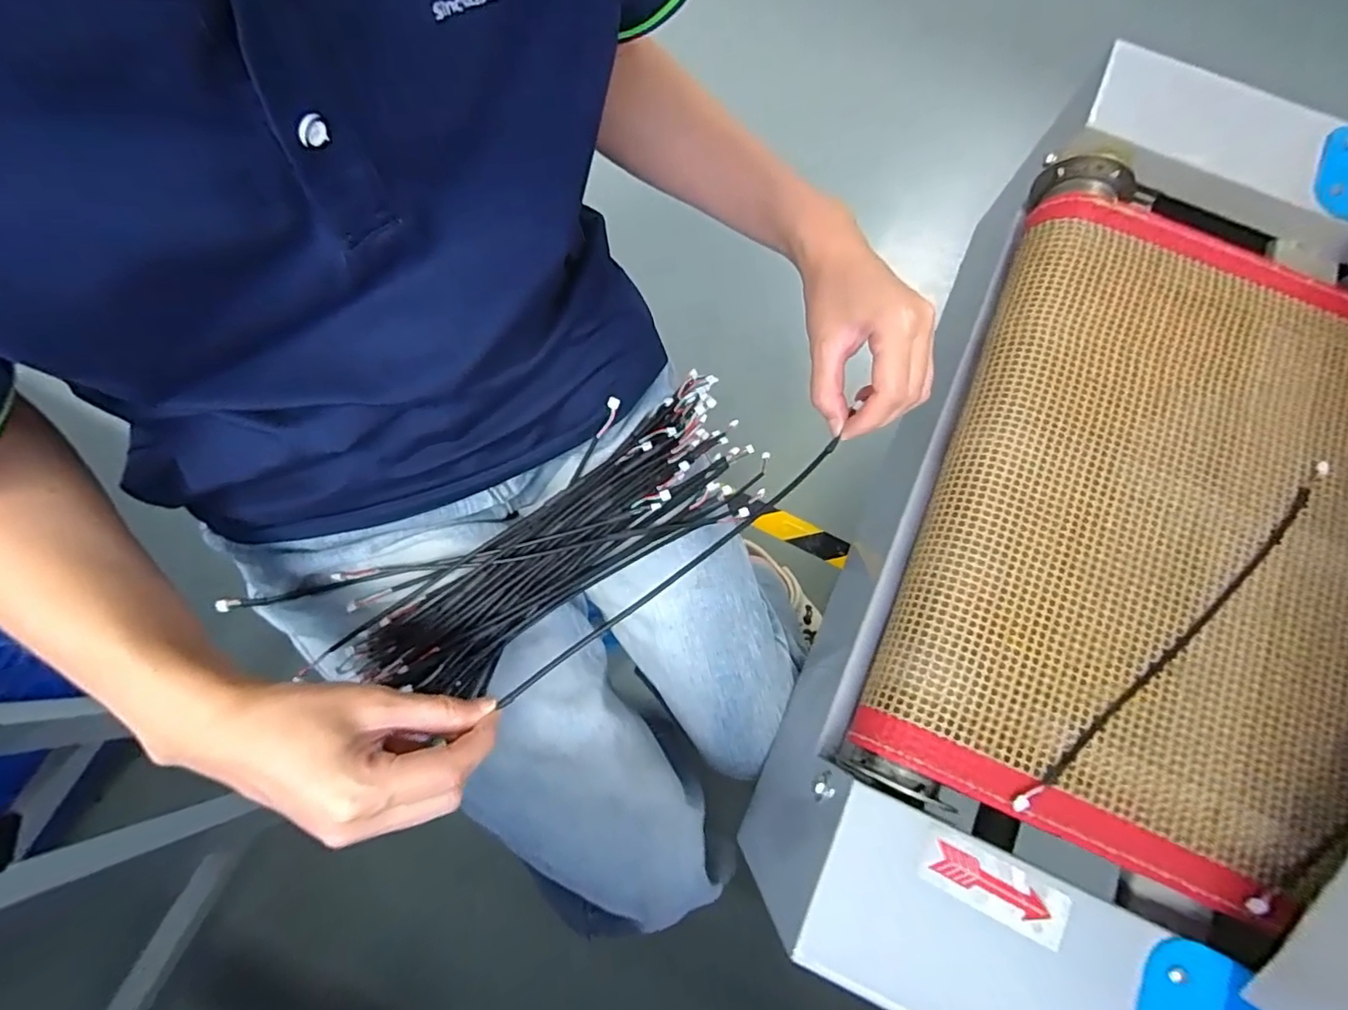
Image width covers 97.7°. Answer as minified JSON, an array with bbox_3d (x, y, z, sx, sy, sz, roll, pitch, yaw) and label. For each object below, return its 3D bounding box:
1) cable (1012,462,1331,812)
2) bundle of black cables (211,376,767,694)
[{"bbox_3d":[0.283,0.071,0.326,0.281,0.010,0.015,-40,78,-10],"label":"cable"},{"bbox_3d":[-0.091,0.030,0.404,0.323,0.060,0.111,-31,77,-7],"label":"bundle of black cables"}]

